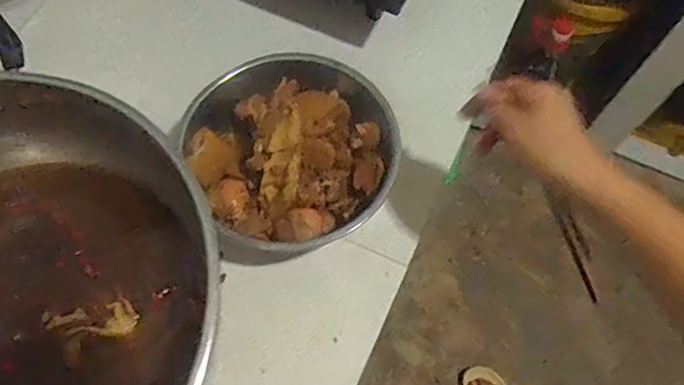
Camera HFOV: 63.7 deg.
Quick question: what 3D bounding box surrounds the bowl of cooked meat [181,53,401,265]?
[{"bbox_3d":[-0.046,-0.055,0.572,0.187,0.081,0.241,-21,65,-9],"label":"bowl of cooked meat"}]

